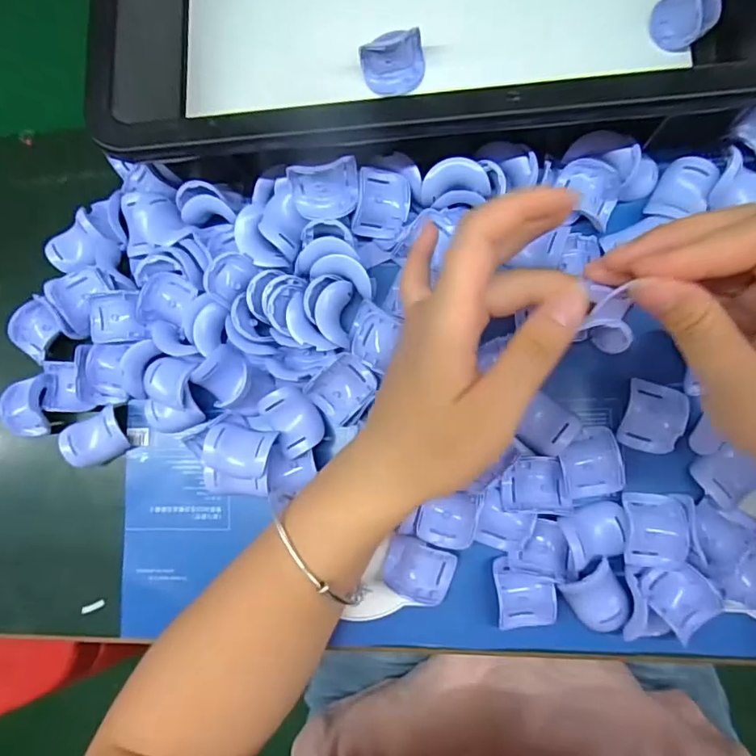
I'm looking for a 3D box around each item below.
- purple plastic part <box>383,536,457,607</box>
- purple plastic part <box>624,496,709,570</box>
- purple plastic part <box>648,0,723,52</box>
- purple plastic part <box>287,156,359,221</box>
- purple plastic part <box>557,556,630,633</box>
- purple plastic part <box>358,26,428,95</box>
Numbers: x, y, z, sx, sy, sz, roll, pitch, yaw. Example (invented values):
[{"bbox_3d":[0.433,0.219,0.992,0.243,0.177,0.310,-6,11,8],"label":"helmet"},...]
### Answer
[{"bbox_3d":[0.023,0.106,0.292,0.037,0.011,0.032,25,87,9],"label":"purple plastic part"},{"bbox_3d":[0.148,0.081,0.274,0.032,0.014,0.036,-6,82,6],"label":"purple plastic part"},{"bbox_3d":[0.174,-0.205,0.294,0.033,0.025,0.029,-27,80,3],"label":"purple plastic part"},{"bbox_3d":[-0.028,-0.101,0.287,0.036,0.027,0.028,-12,82,5],"label":"purple plastic part"},{"bbox_3d":[0.116,0.116,0.278,0.029,0.014,0.034,-31,80,2],"label":"purple plastic part"},{"bbox_3d":[0.009,-0.189,0.318,0.037,0.017,0.033,-15,132,2],"label":"purple plastic part"}]

